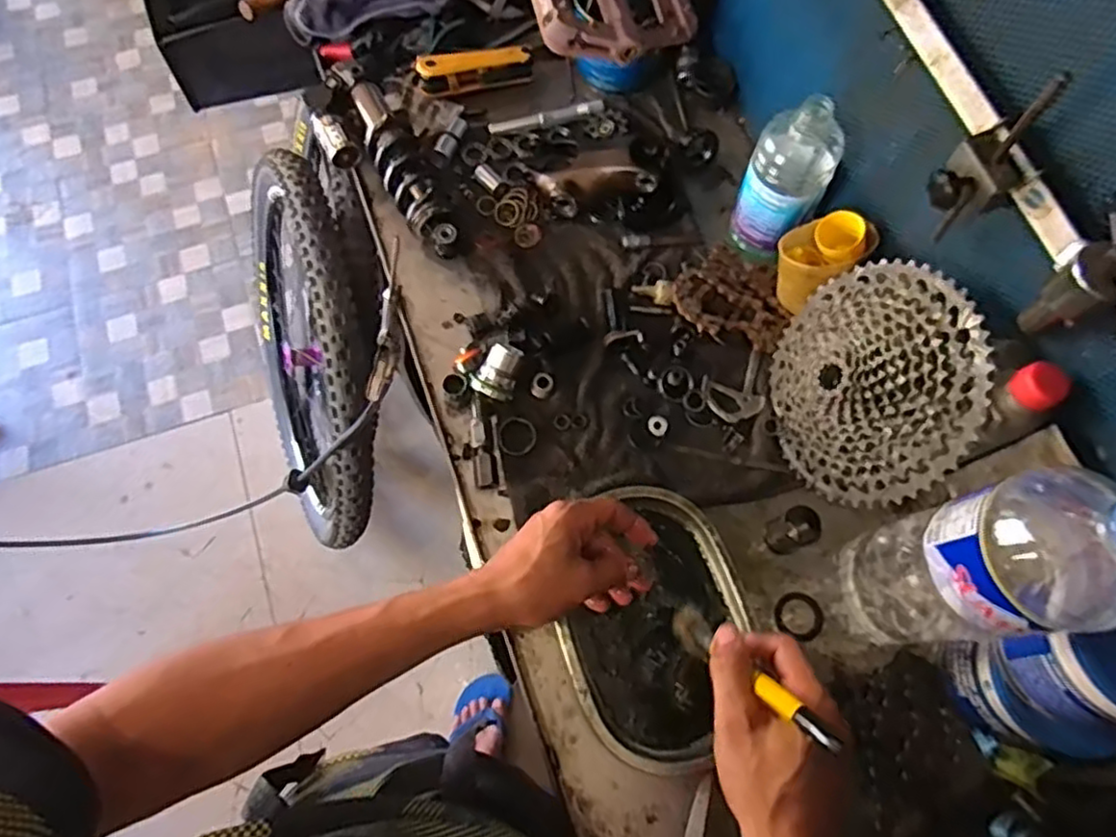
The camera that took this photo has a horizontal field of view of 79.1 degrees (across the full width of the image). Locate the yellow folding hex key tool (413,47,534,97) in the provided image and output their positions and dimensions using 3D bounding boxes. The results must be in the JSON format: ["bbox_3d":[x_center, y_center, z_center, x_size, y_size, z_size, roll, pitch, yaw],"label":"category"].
[{"bbox_3d":[-0.091,-0.387,0.750,0.129,0.035,0.031,-16,71,-7],"label":"yellow folding hex key tool"}]

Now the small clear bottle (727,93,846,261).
[{"bbox_3d":[0.210,-0.217,0.633,0.073,0.166,0.065,26,71,9],"label":"small clear bottle"}]

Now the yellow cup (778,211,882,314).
[{"bbox_3d":[0.237,-0.142,0.626,0.065,0.091,0.068,0,70,-1],"label":"yellow cup"}]

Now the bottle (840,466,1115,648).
[{"bbox_3d":[0.272,0.095,0.428,0.086,0.288,0.087,-7,70,-3],"label":"bottle"}]

